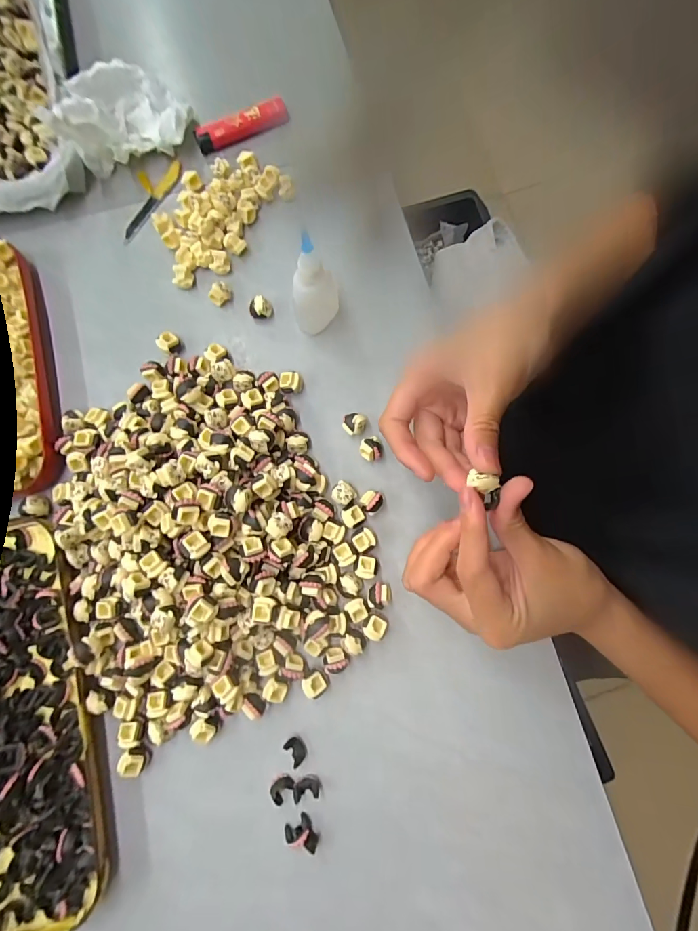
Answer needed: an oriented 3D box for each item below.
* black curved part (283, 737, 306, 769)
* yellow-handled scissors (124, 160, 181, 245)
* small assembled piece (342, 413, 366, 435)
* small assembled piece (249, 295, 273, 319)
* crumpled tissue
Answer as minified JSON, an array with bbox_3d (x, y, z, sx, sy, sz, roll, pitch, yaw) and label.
[{"bbox_3d":[-0.034,0.181,0.255,0.010,0.008,0.015,-30,81,-6],"label":"black curved part"},{"bbox_3d":[-0.166,-0.218,0.327,0.029,0.009,0.080,26,80,4],"label":"yellow-handled scissors"},{"bbox_3d":[0.003,-0.029,0.289,0.016,0.015,0.015,0,81,0],"label":"small assembled piece"},{"bbox_3d":[-0.067,-0.120,0.305,0.017,0.015,0.014,-18,81,-3],"label":"small assembled piece"},{"bbox_3d":[-0.181,-0.284,0.314,0.101,0.047,0.083,-26,81,-6],"label":"crumpled tissue"}]

